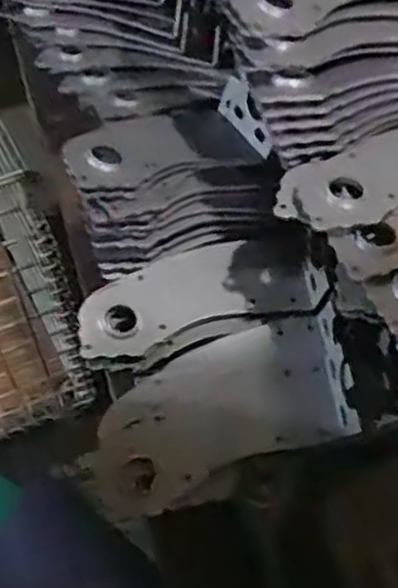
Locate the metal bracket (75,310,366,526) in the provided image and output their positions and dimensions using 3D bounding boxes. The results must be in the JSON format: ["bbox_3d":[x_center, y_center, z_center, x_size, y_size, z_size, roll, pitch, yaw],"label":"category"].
[{"bbox_3d":[0.013,0.078,0.515,0.186,0.023,0.097,-17,54,-8],"label":"metal bracket"}]

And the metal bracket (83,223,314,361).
[{"bbox_3d":[0.000,-0.002,0.545,0.175,0.037,0.066,-18,54,-9],"label":"metal bracket"}]

